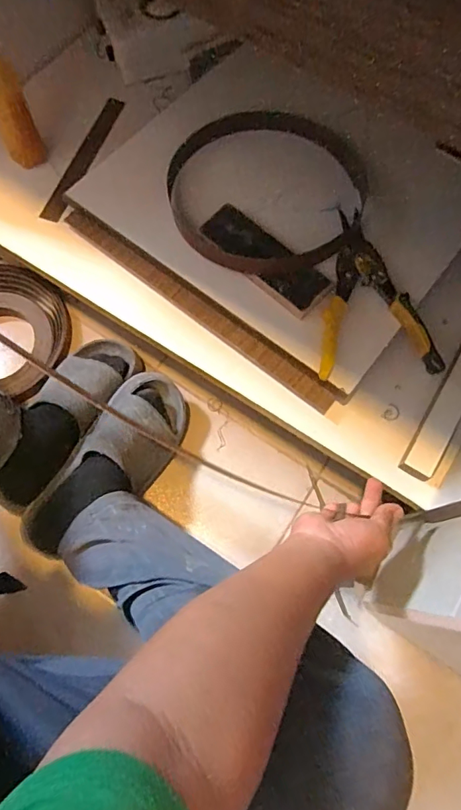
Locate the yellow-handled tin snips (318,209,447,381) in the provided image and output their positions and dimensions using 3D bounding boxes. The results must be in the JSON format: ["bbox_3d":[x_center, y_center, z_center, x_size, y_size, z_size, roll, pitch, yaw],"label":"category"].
[{"bbox_3d":[0.177,-0.122,0.607,0.144,0.046,0.197,0,71,-1],"label":"yellow-handled tin snips"}]

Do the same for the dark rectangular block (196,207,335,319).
[{"bbox_3d":[0.042,-0.181,0.601,0.174,0.024,0.061,42,75,12],"label":"dark rectangular block"}]

